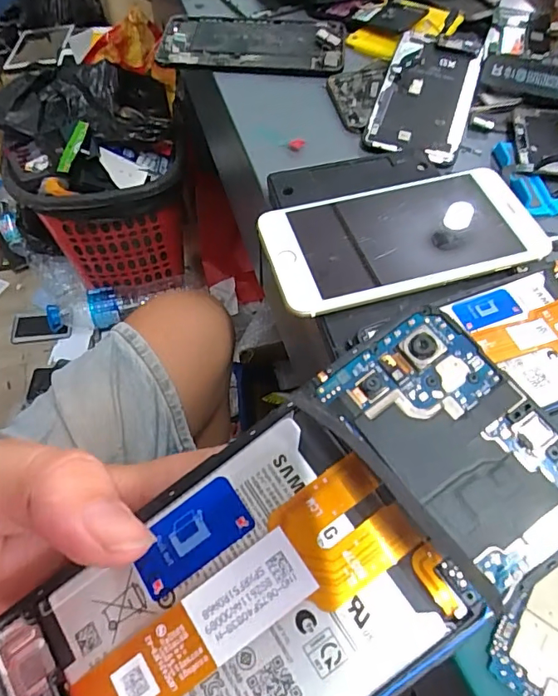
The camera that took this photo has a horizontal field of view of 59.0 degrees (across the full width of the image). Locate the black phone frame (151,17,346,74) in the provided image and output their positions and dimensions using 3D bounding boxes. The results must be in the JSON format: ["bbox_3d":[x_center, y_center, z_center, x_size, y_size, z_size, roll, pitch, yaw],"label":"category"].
[{"bbox_3d":[-0.021,-0.258,0.418,0.152,0.010,0.078,7,58,3],"label":"black phone frame"}]

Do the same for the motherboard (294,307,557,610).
[{"bbox_3d":[0.047,0.024,0.132,0.045,0.008,0.071,-39,70,-4],"label":"motherboard"}]

